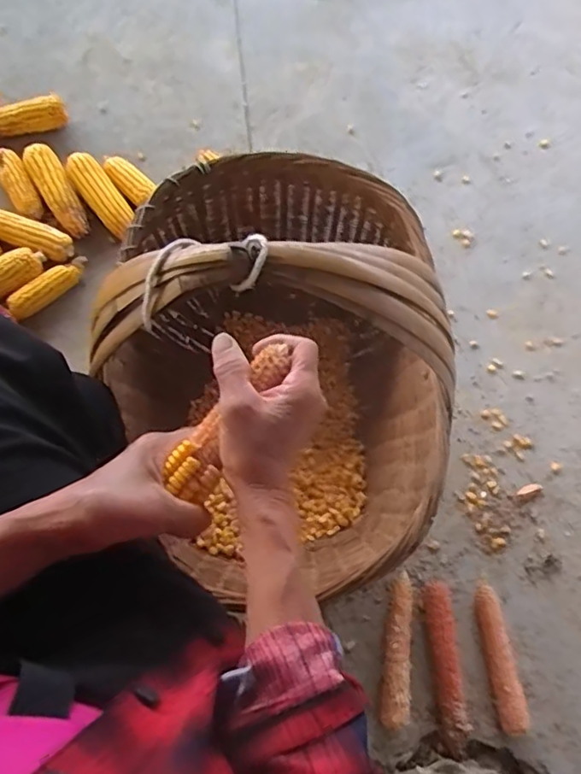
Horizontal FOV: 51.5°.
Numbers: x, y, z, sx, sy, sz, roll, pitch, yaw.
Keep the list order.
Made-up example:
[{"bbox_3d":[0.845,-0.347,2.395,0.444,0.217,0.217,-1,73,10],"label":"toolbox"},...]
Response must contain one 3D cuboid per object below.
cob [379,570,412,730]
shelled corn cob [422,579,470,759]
[{"bbox_3d":[0.136,0.338,0.780,0.034,0.030,0.180,8,70,-2],"label":"cob"},{"bbox_3d":[0.200,0.357,0.775,0.035,0.024,0.201,-1,71,-4],"label":"shelled corn cob"}]

